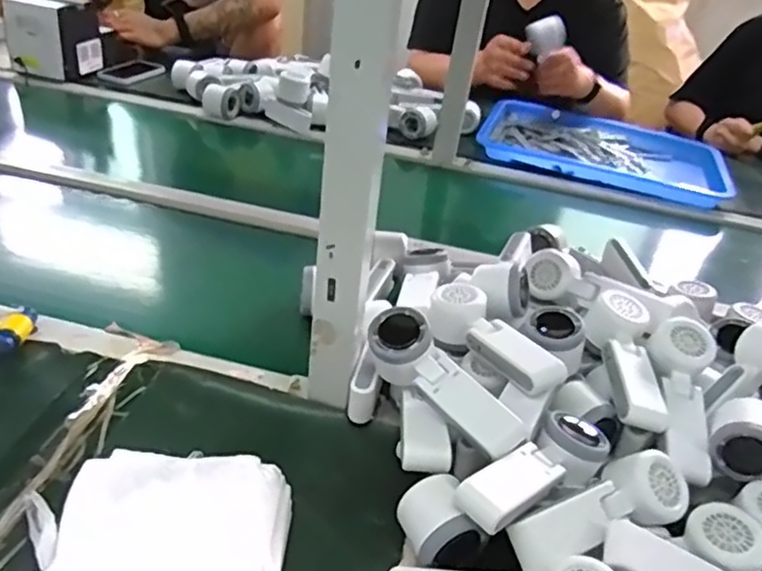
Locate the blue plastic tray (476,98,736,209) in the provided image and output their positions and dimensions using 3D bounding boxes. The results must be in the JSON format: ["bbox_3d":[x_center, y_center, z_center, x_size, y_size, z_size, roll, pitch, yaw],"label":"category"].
[{"bbox_3d":[0.443,-0.272,1.344,0.463,0.055,0.327,13,34,8],"label":"blue plastic tray"}]

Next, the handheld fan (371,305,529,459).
[{"bbox_3d":[0.054,0.083,0.582,0.166,0.056,0.051,32,40,32],"label":"handheld fan"}]

